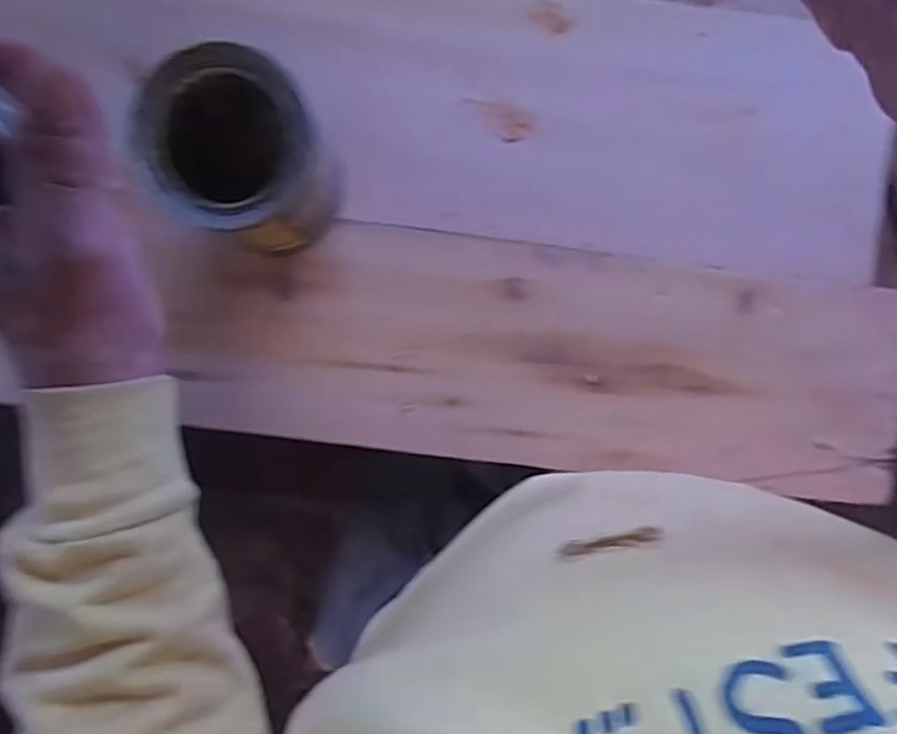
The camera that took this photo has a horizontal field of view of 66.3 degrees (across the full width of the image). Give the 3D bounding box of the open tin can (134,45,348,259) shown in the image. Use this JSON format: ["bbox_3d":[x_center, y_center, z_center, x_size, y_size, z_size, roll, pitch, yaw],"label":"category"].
[{"bbox_3d":[-0.105,-0.107,0.367,0.076,0.105,0.081,0,93,-3],"label":"open tin can"}]

